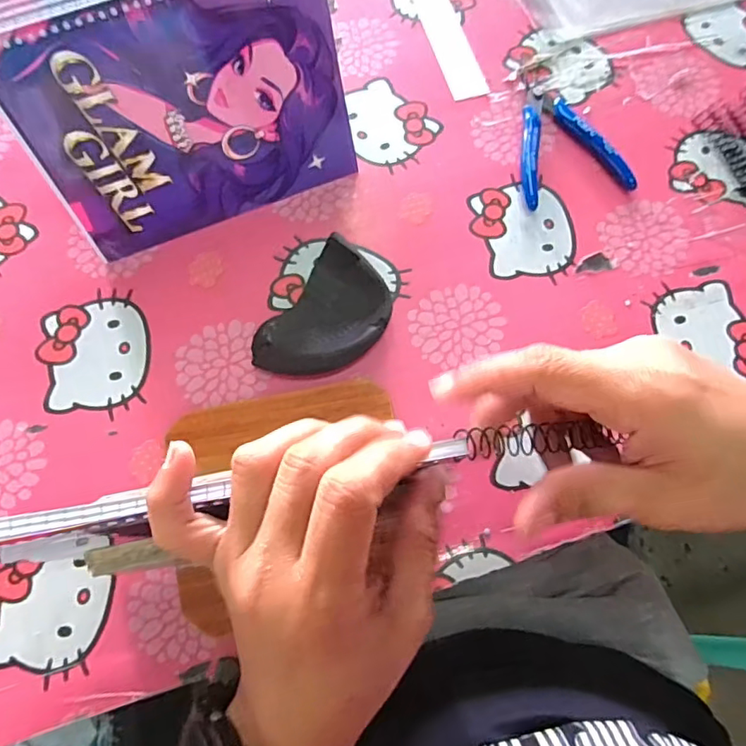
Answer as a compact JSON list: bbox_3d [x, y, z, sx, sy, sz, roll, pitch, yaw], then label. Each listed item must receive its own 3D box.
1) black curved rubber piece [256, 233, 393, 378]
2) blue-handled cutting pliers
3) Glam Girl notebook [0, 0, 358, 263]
[{"bbox_3d":[-0.029,-0.035,0.362,0.066,0.029,0.098,35,75,10],"label":"black curved rubber piece"},{"bbox_3d":[0.146,-0.186,0.421,0.084,0.013,0.114,-13,73,-5],"label":"blue-handled cutting pliers"},{"bbox_3d":[-0.112,-0.162,0.345,0.197,0.143,0.004,-23,53,-8],"label":"Glam Girl notebook"}]

